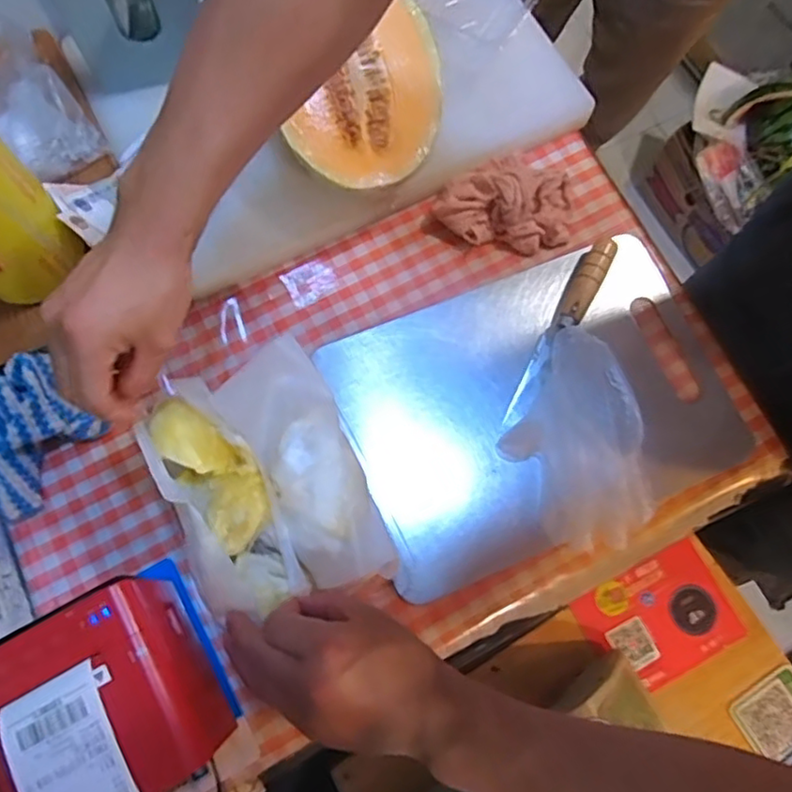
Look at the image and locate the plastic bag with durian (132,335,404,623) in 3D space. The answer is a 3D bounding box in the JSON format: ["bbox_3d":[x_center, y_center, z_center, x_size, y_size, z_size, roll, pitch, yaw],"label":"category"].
[{"bbox_3d":[-0.096,0.059,0.455,0.132,0.052,0.184,-24,76,-9],"label":"plastic bag with durian"}]

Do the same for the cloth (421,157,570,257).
[{"bbox_3d":[0.104,-0.184,0.586,0.129,0.038,0.095,16,74,2],"label":"cloth"}]

